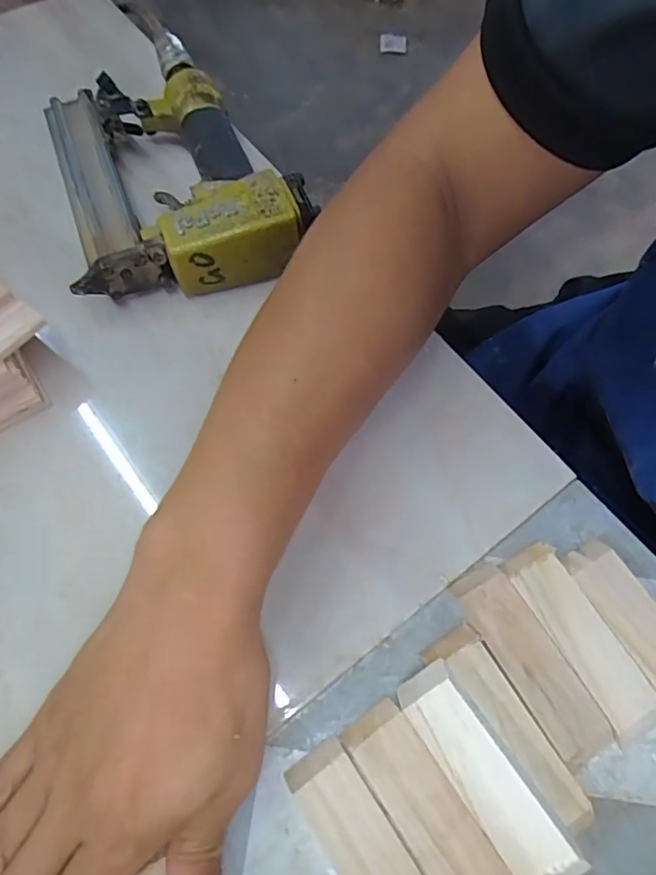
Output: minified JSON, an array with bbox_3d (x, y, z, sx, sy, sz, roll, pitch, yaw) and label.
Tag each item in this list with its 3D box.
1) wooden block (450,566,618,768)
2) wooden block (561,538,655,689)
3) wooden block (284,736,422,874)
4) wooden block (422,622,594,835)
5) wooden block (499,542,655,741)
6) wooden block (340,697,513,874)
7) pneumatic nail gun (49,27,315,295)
[{"bbox_3d":[0.101,0.111,0.265,0.031,0.008,0.098,-26,69,-14],"label":"wooden block"},{"bbox_3d":[0.163,0.099,0.271,0.032,0.009,0.098,-25,69,-14],"label":"wooden block"},{"bbox_3d":[0.019,0.183,0.231,0.028,0.009,0.092,-32,71,-16],"label":"wooden block"},{"bbox_3d":[0.085,0.138,0.252,0.026,0.009,0.094,-28,70,-15],"label":"wooden block"},{"bbox_3d":[0.129,0.102,0.270,0.029,0.007,0.098,-25,69,-14],"label":"wooden block"},{"bbox_3d":[0.044,0.168,0.237,0.030,0.008,0.091,-32,71,-16],"label":"wooden block"},{"bbox_3d":[-0.112,-0.204,0.372,0.155,0.050,0.234,-14,67,-9],"label":"pneumatic nail gun"}]

